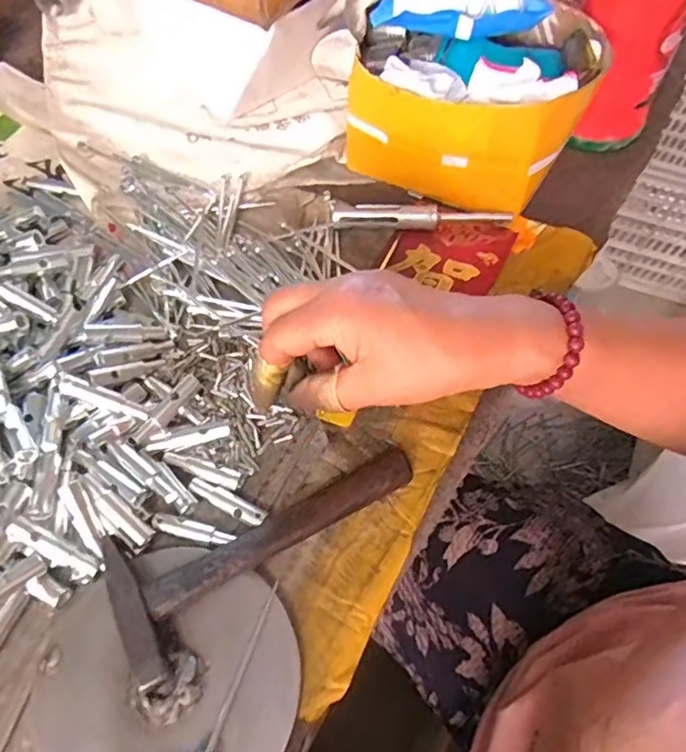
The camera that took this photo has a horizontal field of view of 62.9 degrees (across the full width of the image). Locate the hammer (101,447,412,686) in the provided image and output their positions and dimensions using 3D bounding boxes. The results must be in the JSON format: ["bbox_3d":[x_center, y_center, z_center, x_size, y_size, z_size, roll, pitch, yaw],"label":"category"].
[{"bbox_3d":[-0.035,0.090,0.305,0.169,0.027,0.068,-23,66,-15],"label":"hammer"}]

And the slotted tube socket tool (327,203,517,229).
[{"bbox_3d":[0.061,-0.123,0.437,0.134,0.015,0.017,3,62,-2],"label":"slotted tube socket tool"}]

